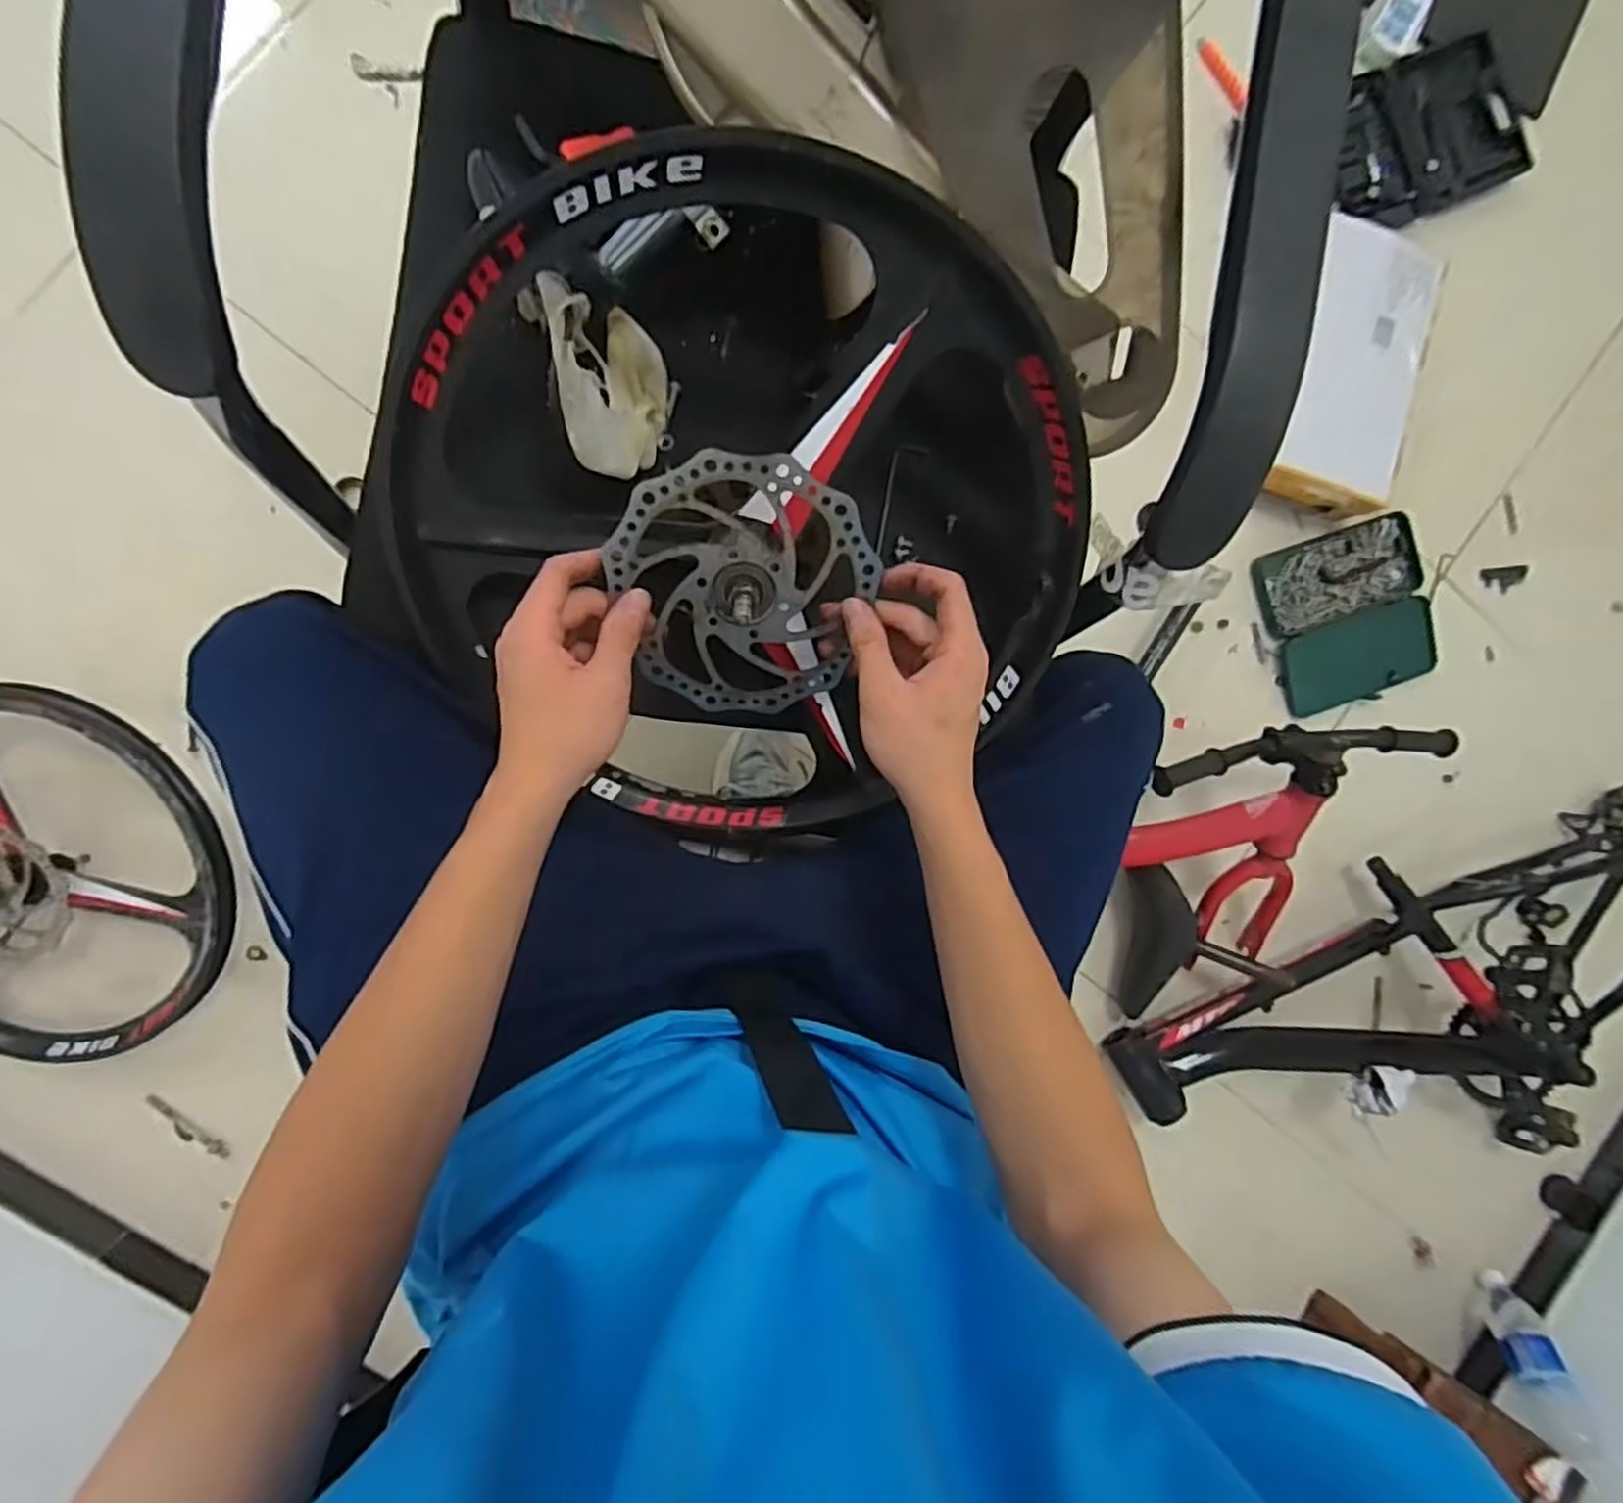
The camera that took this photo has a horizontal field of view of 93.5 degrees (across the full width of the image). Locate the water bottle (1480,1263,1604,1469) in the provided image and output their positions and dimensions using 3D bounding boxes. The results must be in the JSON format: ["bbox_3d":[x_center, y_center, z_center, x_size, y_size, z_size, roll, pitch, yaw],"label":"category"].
[{"bbox_3d":[1.041,0.867,1.091,0.059,0.068,0.208,1,51,-9],"label":"water bottle"}]

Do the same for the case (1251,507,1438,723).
[{"bbox_3d":[0.774,-0.195,1.106,0.254,0.033,0.246,-18,94,-8],"label":"case"}]

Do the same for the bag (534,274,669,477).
[{"bbox_3d":[-0.125,-0.228,0.476,0.026,0.114,0.106,-9,105,20],"label":"bag"}]

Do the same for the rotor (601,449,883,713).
[{"bbox_3d":[-0.039,-0.091,0.434,0.145,0.010,0.147,26,117,-19],"label":"rotor"}]

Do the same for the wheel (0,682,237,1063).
[{"bbox_3d":[-0.823,0.134,0.808,0.408,0.085,0.387,0,91,-9],"label":"wheel"}]

